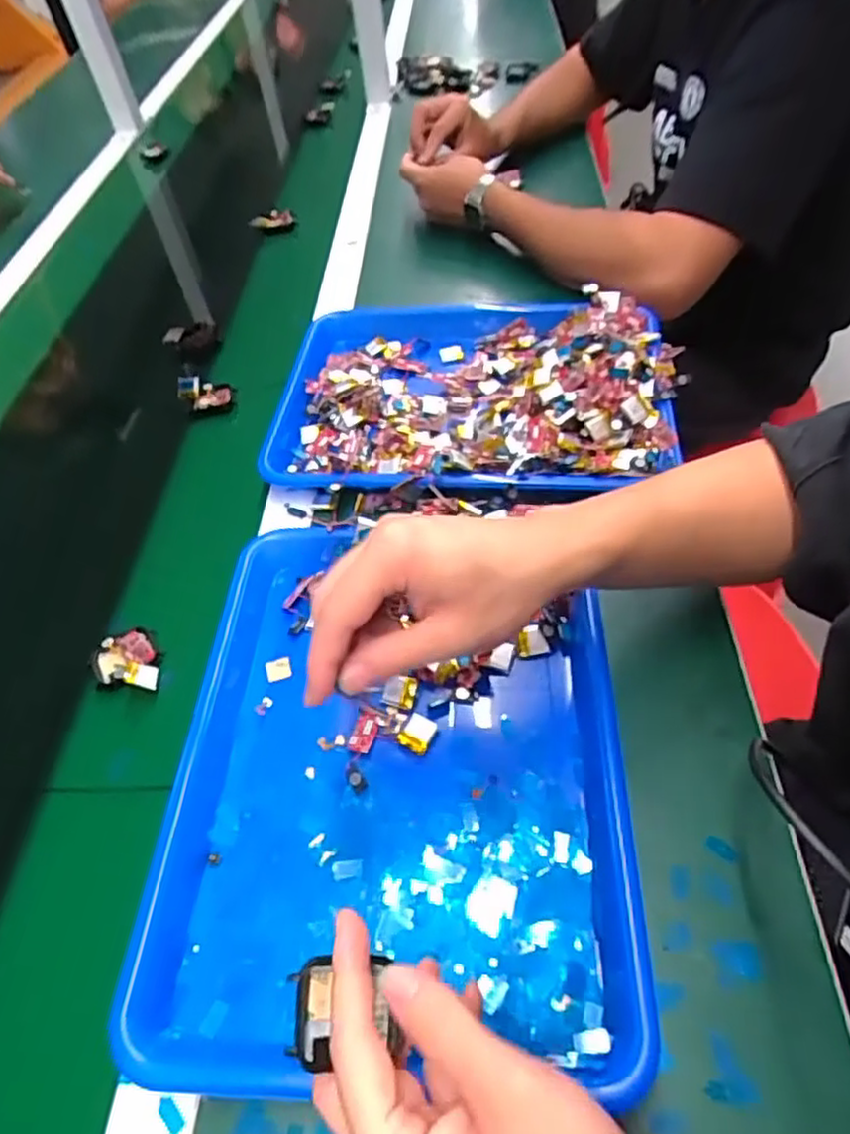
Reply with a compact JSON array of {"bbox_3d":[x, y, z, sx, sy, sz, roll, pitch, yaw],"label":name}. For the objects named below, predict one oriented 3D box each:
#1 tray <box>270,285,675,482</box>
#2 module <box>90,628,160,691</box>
[{"bbox_3d":[0.040,-0.161,0.613,0.334,0.055,0.251,1,51,6],"label":"tray"},{"bbox_3d":[-0.211,0.069,0.485,0.044,0.017,0.055,-27,54,-17],"label":"module"}]

